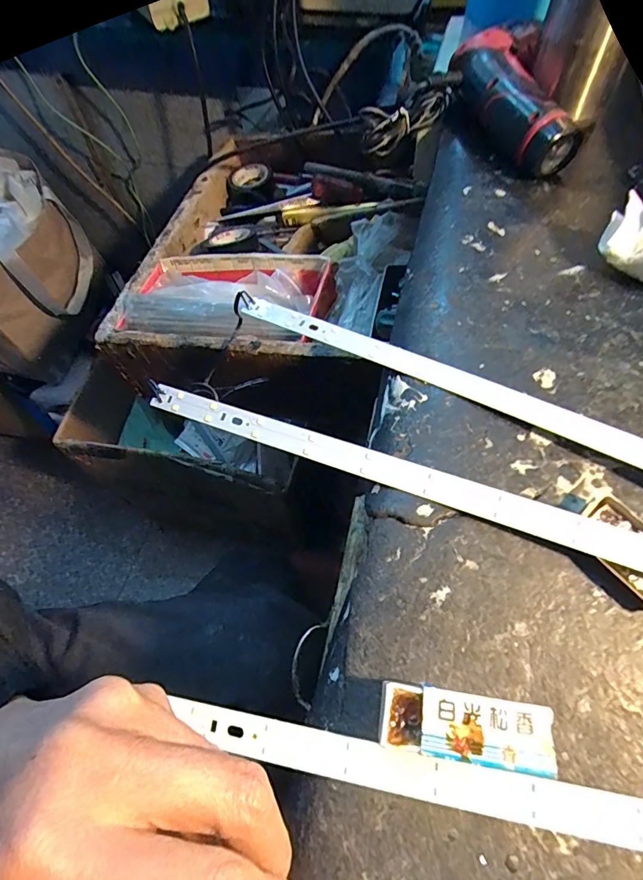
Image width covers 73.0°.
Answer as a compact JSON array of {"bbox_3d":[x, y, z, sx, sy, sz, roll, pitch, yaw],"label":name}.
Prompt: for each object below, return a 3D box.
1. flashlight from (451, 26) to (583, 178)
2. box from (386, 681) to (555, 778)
[{"bbox_3d":[0.147,-0.263,0.341,0.058,0.050,0.136,-18,62,-6],"label":"flashlight"},{"bbox_3d":[0.053,0.108,0.165,0.060,0.020,0.021,5,62,7],"label":"box"}]

